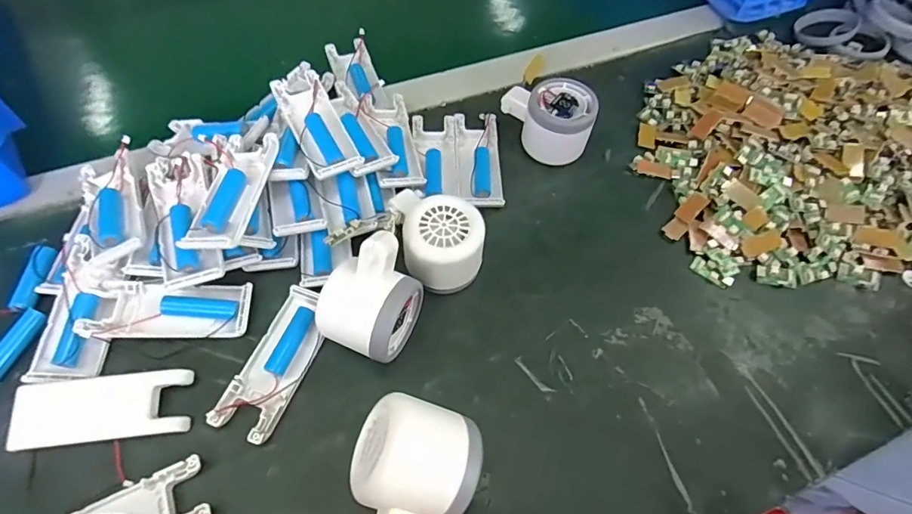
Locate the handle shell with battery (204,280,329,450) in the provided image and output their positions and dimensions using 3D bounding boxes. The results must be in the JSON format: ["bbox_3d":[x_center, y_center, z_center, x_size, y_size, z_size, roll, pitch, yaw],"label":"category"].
[{"bbox_3d":[-0.122,0.070,0.335,0.039,0.015,0.104,19,60,8],"label":"handle shell with battery"}]

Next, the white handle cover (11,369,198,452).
[{"bbox_3d":[-0.224,0.096,0.308,0.100,0.010,0.040,-5,60,-6],"label":"white handle cover"}]

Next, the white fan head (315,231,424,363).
[{"bbox_3d":[-0.058,0.030,0.324,0.056,0.077,0.071,23,61,11],"label":"white fan head"}]

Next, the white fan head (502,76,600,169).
[{"bbox_3d":[0.080,-0.124,0.441,0.084,0.051,0.059,18,60,8],"label":"white fan head"}]

